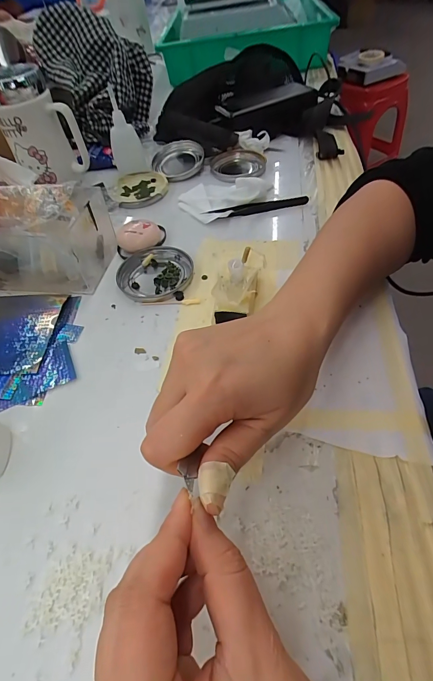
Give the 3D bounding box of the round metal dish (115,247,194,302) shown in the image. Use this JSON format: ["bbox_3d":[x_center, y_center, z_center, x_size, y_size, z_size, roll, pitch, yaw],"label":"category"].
[{"bbox_3d":[-0.065,-0.071,0.363,0.078,0.010,0.075,-3,51,4],"label":"round metal dish"}]

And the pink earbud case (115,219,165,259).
[{"bbox_3d":[-0.087,-0.121,0.392,0.055,0.025,0.043,-15,51,-6],"label":"pink earbud case"}]

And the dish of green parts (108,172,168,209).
[{"bbox_3d":[-0.109,-0.211,0.476,0.076,0.010,0.079,-3,51,4],"label":"dish of green parts"}]

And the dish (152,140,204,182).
[{"bbox_3d":[-0.055,-0.268,0.507,0.066,0.023,0.079,-27,54,-15],"label":"dish"}]

